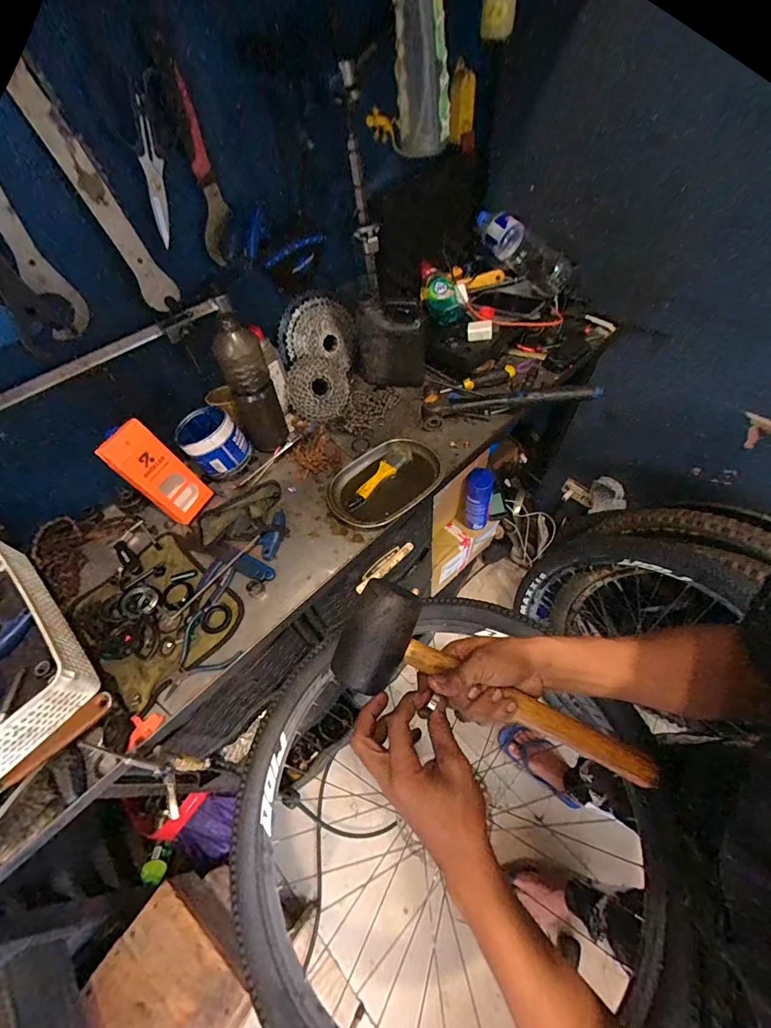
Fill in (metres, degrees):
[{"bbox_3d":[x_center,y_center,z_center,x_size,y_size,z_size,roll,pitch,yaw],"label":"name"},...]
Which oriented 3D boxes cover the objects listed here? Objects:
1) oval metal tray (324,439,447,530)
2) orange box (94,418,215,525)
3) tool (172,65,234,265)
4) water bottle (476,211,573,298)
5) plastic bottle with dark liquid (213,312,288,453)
[{"bbox_3d":[0.003,-0.060,0.739,0.141,0.029,0.216,38,67,25],"label":"oval metal tray"},{"bbox_3d":[-0.379,-0.065,0.683,0.032,0.179,0.076,-1,50,32],"label":"orange box"},{"bbox_3d":[-0.254,-0.466,0.566,0.014,0.199,0.053,26,63,20],"label":"tool"},{"bbox_3d":[0.310,-0.609,0.931,0.090,0.081,0.271,-40,78,-24],"label":"water bottle"},{"bbox_3d":[-0.237,-0.224,0.720,0.077,0.245,0.065,-18,58,-7],"label":"plastic bottle with dark liquid"}]

